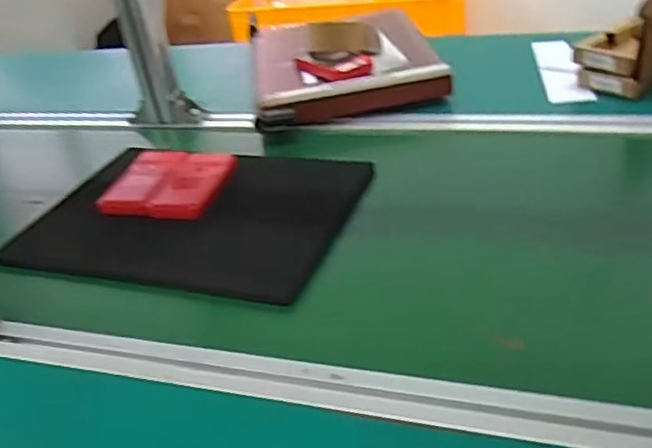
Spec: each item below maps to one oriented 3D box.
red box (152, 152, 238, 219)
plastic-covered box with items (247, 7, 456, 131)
[{"bbox_3d":[-0.149,-0.045,0.753,0.067,0.013,0.129,2,34,14],"label":"red box"},{"bbox_3d":[0.022,-0.237,0.977,0.253,0.047,0.319,-9,33,-2],"label":"plastic-covered box with items"}]

